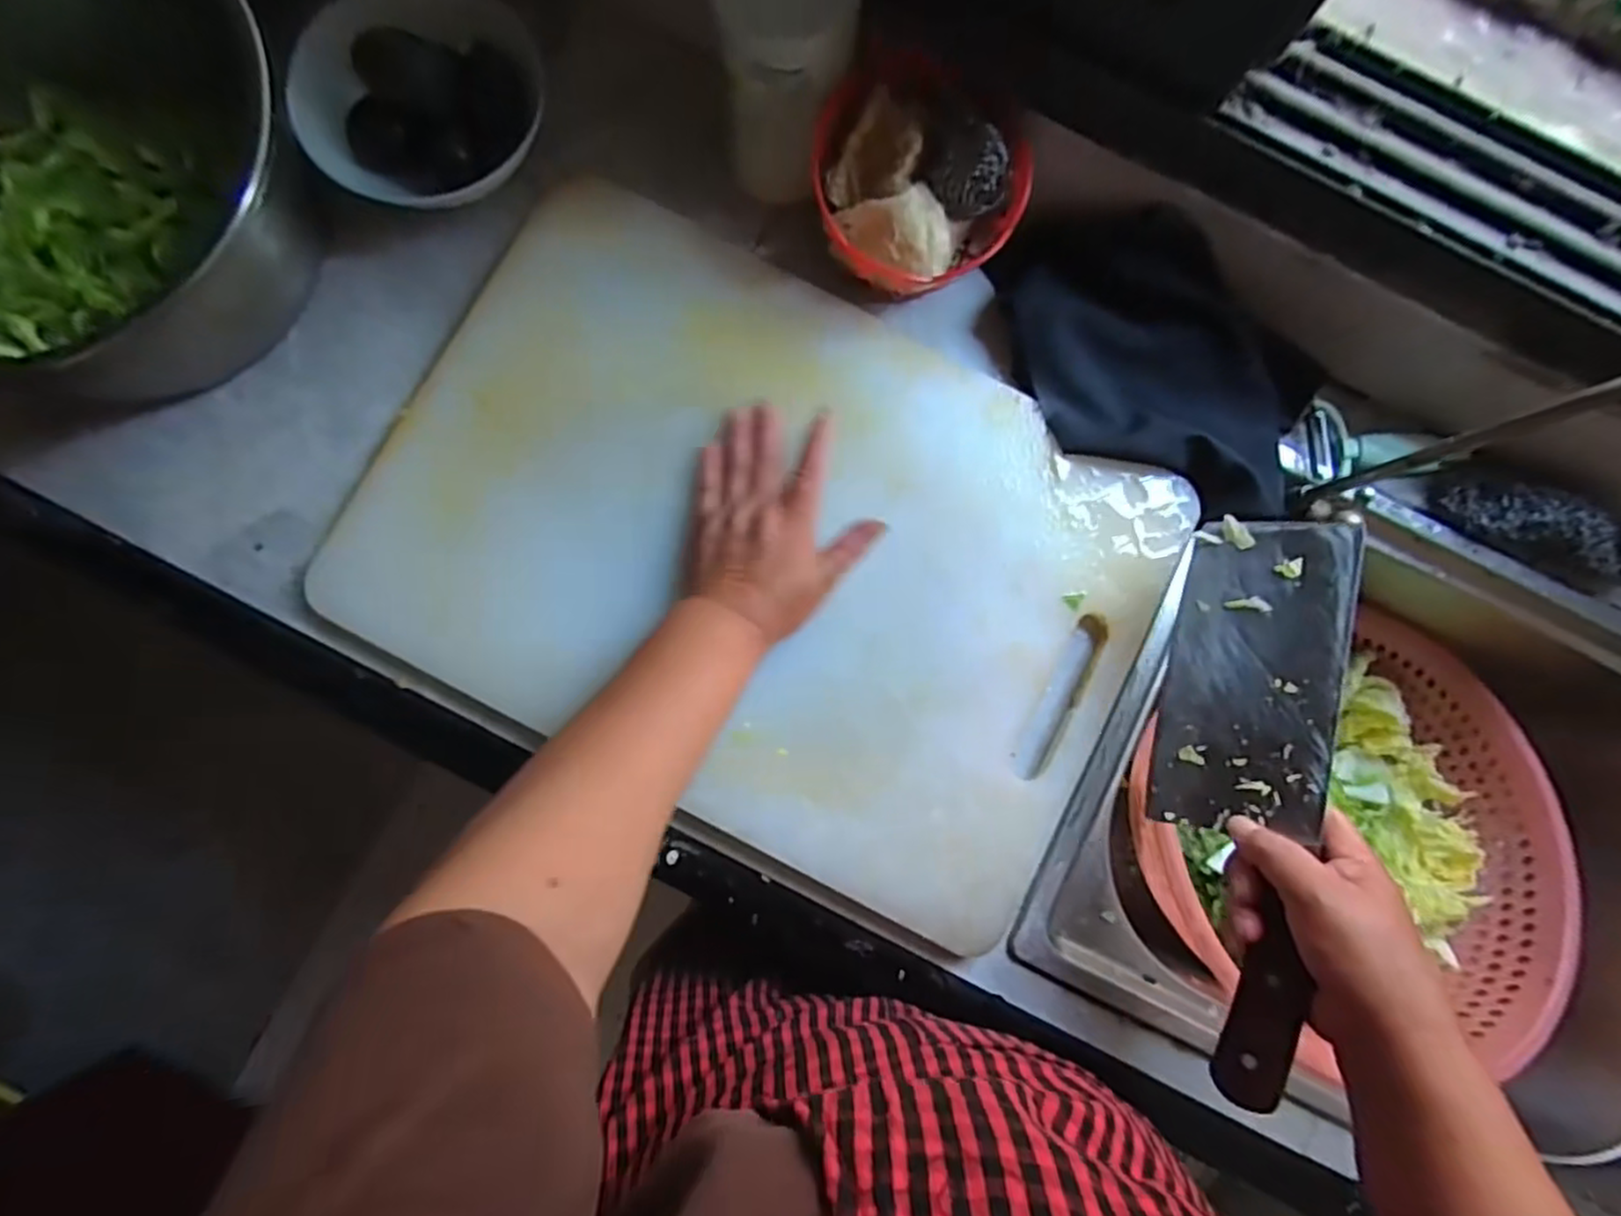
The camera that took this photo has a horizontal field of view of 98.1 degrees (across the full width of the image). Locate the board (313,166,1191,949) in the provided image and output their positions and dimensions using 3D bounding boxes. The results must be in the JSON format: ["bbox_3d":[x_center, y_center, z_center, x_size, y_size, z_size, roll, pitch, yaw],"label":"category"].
[{"bbox_3d":[-0.027,-0.038,0.468,0.493,0.026,0.352,28,86,-1],"label":"board"}]

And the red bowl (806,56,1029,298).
[{"bbox_3d":[0.065,-0.265,0.458,0.133,0.088,0.116,24,86,-1],"label":"red bowl"}]

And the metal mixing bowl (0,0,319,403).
[{"bbox_3d":[-0.441,-0.253,0.418,0.273,0.102,0.283,0,87,-3],"label":"metal mixing bowl"}]

